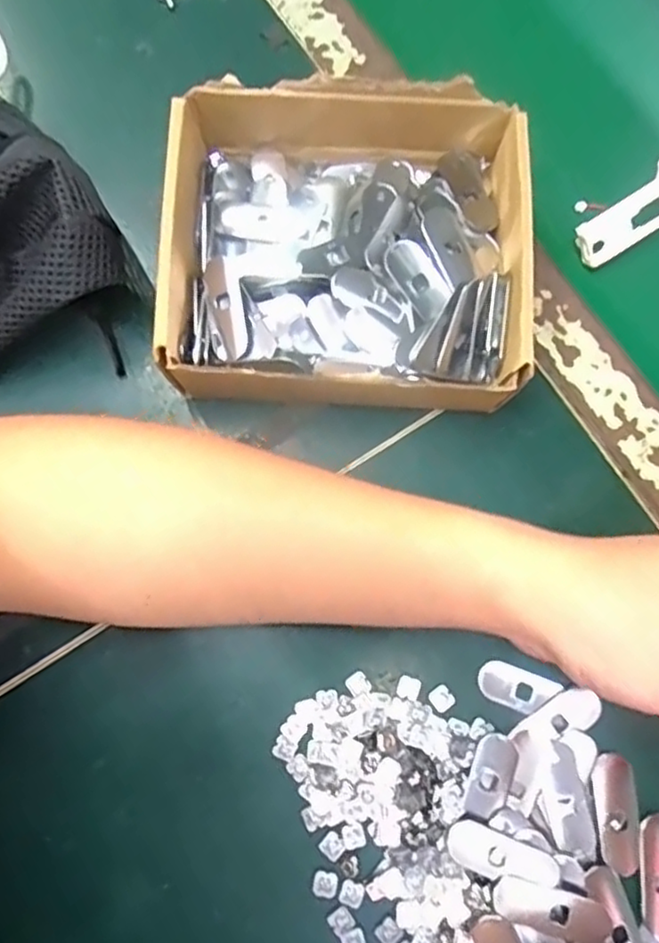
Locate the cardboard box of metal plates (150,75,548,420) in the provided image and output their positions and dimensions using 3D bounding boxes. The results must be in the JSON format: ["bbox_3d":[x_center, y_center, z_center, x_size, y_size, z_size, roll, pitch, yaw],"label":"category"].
[{"bbox_3d":[0.009,-0.107,0.334,0.169,0.058,0.151,2,78,1],"label":"cardboard box of metal plates"}]

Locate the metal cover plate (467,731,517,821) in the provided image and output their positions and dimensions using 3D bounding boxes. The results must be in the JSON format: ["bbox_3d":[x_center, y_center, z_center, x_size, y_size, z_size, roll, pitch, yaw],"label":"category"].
[{"bbox_3d":[0.075,0.141,0.309,0.017,0.004,0.036,20,79,5],"label":"metal cover plate"}]

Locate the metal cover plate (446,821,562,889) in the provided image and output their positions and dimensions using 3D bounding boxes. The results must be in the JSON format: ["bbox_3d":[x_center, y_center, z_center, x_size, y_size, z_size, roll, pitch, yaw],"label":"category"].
[{"bbox_3d":[0.078,0.172,0.299,0.049,0.005,0.018,16,79,4],"label":"metal cover plate"}]

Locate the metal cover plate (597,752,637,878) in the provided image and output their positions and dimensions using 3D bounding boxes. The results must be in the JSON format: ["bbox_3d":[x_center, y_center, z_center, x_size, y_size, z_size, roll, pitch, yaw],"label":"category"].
[{"bbox_3d":[0.133,0.159,0.310,0.016,0.006,0.053,-2,78,0],"label":"metal cover plate"}]

